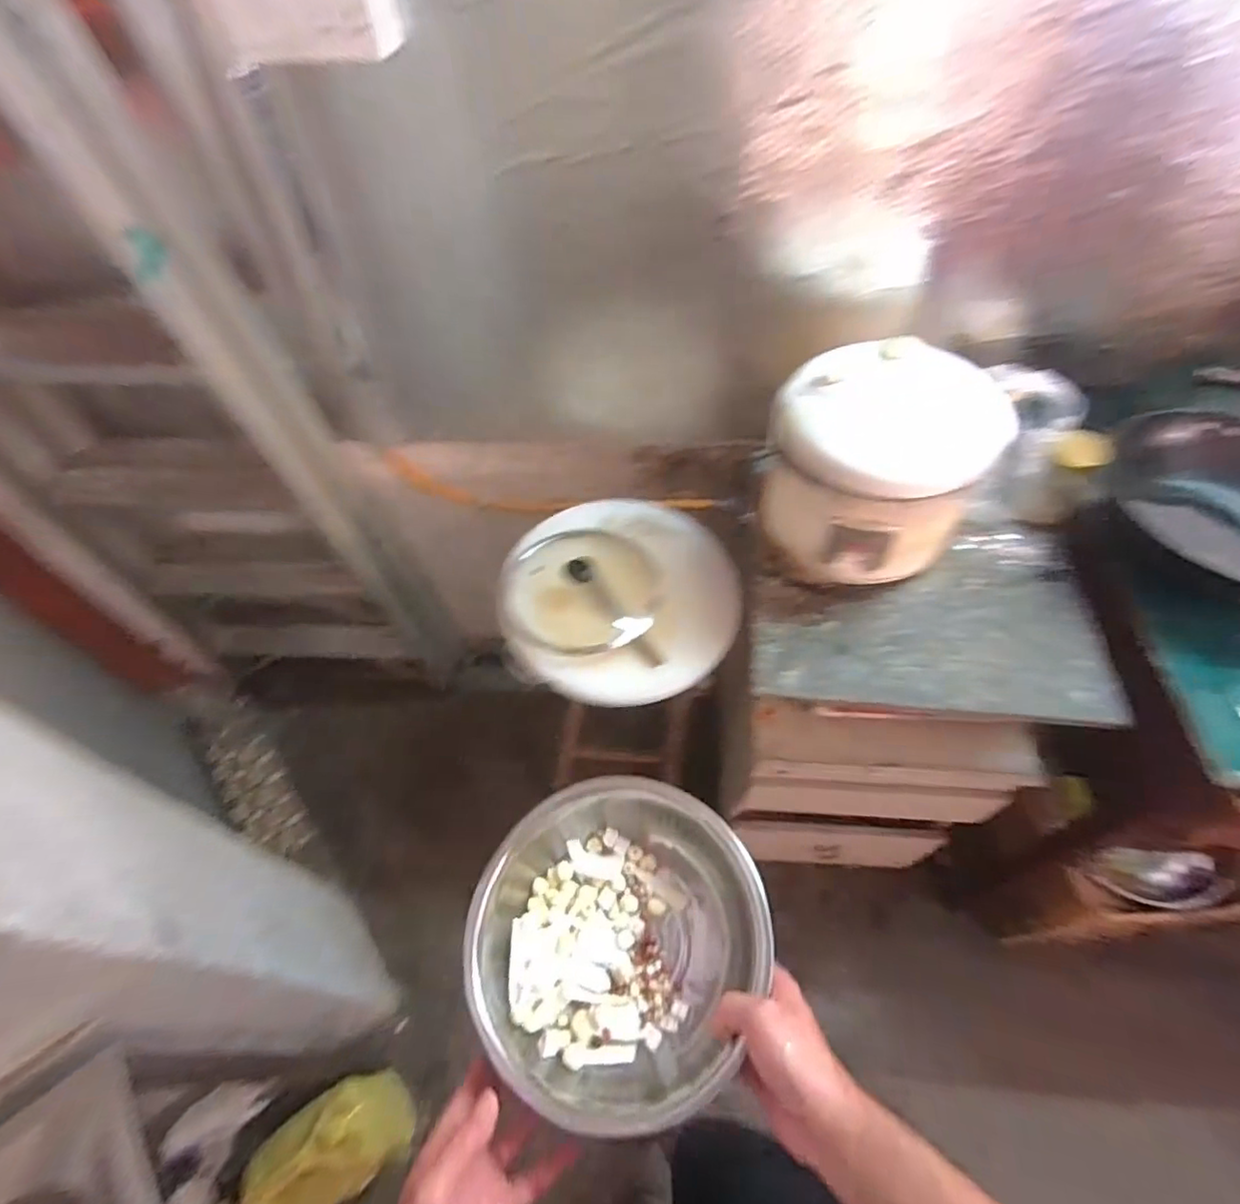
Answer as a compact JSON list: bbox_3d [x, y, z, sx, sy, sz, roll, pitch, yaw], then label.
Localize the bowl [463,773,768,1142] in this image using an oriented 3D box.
[{"bbox_3d":[-0.004,0.278,0.514,0.226,0.103,0.228,0,59,1],"label":"bowl"}]

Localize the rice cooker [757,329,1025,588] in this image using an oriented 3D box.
[{"bbox_3d":[0.352,-0.186,0.842,0.273,0.211,0.246,-14,59,-8],"label":"rice cooker"}]

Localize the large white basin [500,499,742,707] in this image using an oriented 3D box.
[{"bbox_3d":[0.002,-0.024,0.951,0.350,0.076,0.347,0,59,1],"label":"large white basin"}]

